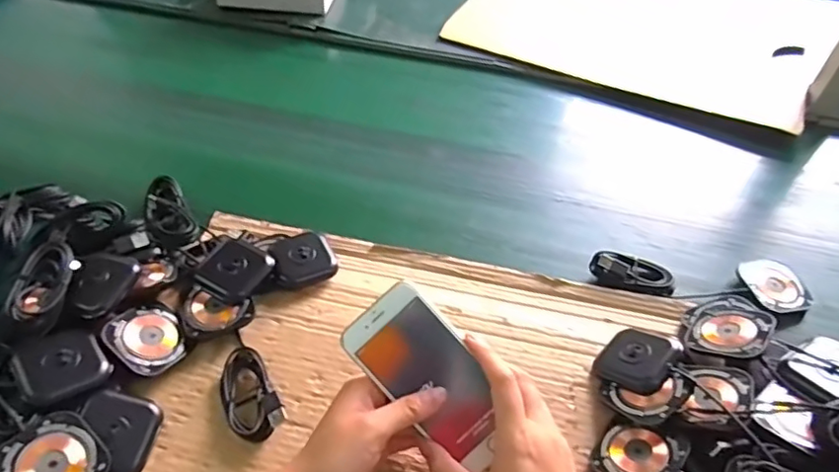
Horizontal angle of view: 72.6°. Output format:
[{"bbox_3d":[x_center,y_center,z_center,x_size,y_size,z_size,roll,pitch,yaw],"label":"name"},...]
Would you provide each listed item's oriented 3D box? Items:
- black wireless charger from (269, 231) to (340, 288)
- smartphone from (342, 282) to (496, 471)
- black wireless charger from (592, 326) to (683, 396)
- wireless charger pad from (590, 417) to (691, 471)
[{"bbox_3d":[-0.110,0.023,0.539,0.057,0.021,0.055,-22,54,-19],"label":"black wireless charger"},{"bbox_3d":[0.009,0.097,0.397,0.062,0.004,0.127,-43,88,-1],"label":"smartphone"},{"bbox_3d":[0.177,0.099,0.468,0.058,0.008,0.056,12,51,48],"label":"black wireless charger"},{"bbox_3d":[0.162,0.160,0.420,0.057,0.014,0.057,13,47,41],"label":"wireless charger pad"}]

